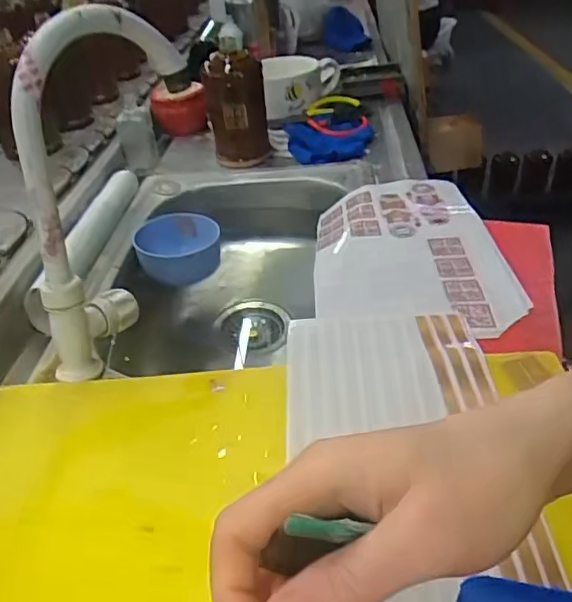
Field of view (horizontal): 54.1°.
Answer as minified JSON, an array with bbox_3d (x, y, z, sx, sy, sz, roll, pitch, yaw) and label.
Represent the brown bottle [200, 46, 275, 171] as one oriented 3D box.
[{"bbox_3d":[-0.074,-0.296,0.862,0.091,0.168,0.076,-6,37,-4],"label":"brown bottle"}]

